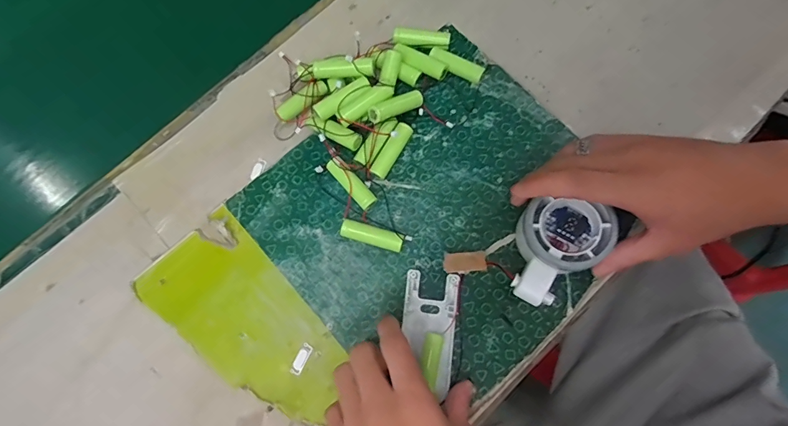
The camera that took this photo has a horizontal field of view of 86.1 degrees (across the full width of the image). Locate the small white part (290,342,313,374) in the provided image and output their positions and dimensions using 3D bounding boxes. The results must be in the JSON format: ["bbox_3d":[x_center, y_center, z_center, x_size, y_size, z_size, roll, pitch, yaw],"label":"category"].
[{"bbox_3d":[-0.069,0.109,0.315,0.008,0.004,0.023,26,79,7],"label":"small white part"}]

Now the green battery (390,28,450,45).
[{"bbox_3d":[0.024,-0.150,0.365,0.049,0.015,0.013,5,77,2],"label":"green battery"}]

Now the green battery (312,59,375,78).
[{"bbox_3d":[-0.041,-0.115,0.336,0.051,0.012,0.012,2,77,2],"label":"green battery"}]

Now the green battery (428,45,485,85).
[{"bbox_3d":[0.053,-0.125,0.358,0.048,0.014,0.014,30,80,7],"label":"green battery"}]

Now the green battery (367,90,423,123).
[{"bbox_3d":[0.003,-0.086,0.339,0.050,0.012,0.012,-27,77,-27],"label":"green battery"}]

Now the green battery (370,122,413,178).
[{"bbox_3d":[-0.001,-0.050,0.344,0.013,0.015,0.048,30,80,7],"label":"green battery"}]

